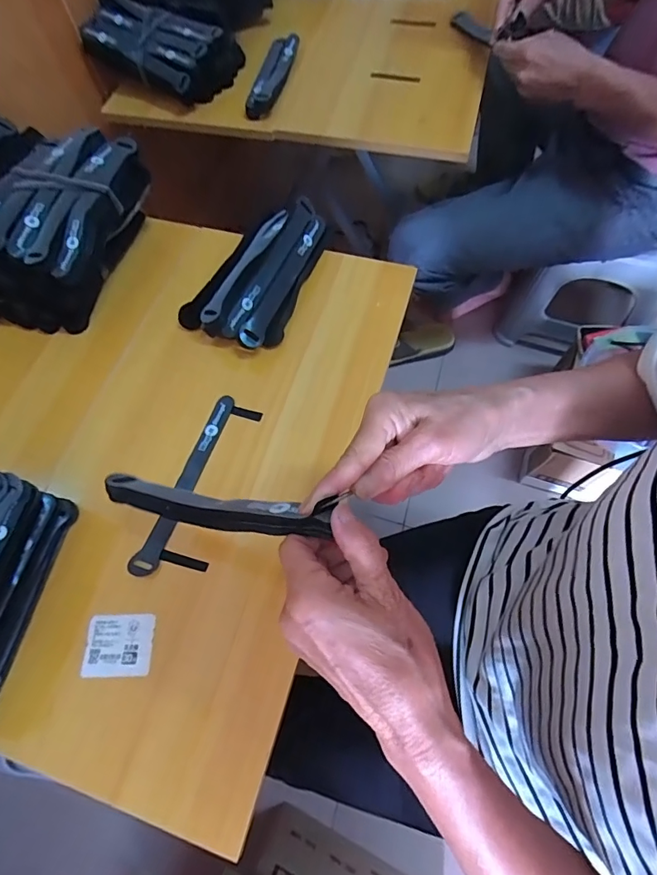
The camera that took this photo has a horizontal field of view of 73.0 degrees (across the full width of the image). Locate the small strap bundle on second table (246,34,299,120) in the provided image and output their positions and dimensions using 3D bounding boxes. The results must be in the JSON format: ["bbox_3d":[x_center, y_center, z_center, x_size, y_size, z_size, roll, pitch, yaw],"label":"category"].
[{"bbox_3d":[-0.089,-0.586,0.716,0.046,0.029,0.190,10,66,6],"label":"small strap bundle on second table"}]

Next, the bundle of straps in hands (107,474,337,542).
[{"bbox_3d":[-0.080,0.044,0.294,0.188,0.016,0.025,3,63,29],"label":"bundle of straps in hands"}]

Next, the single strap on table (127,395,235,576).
[{"bbox_3d":[-0.143,0.042,0.449,0.024,0.009,0.194,17,67,9],"label":"single strap on table"}]

